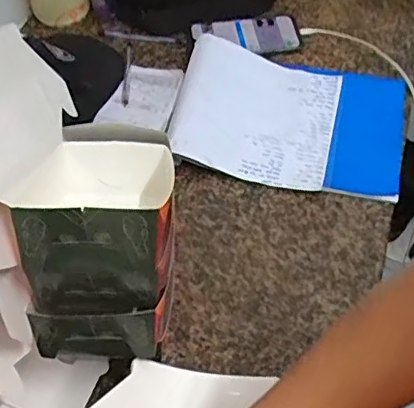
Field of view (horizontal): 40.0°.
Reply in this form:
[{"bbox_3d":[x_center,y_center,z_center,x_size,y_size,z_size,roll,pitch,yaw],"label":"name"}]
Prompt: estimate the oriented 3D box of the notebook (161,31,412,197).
[{"bbox_3d":[0.115,-0.125,0.791,0.306,0.030,0.222,11,58,6],"label":"notebook"}]

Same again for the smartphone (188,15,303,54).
[{"bbox_3d":[0.062,-0.268,0.892,0.167,0.012,0.081,-2,55,-8],"label":"smartphone"}]

